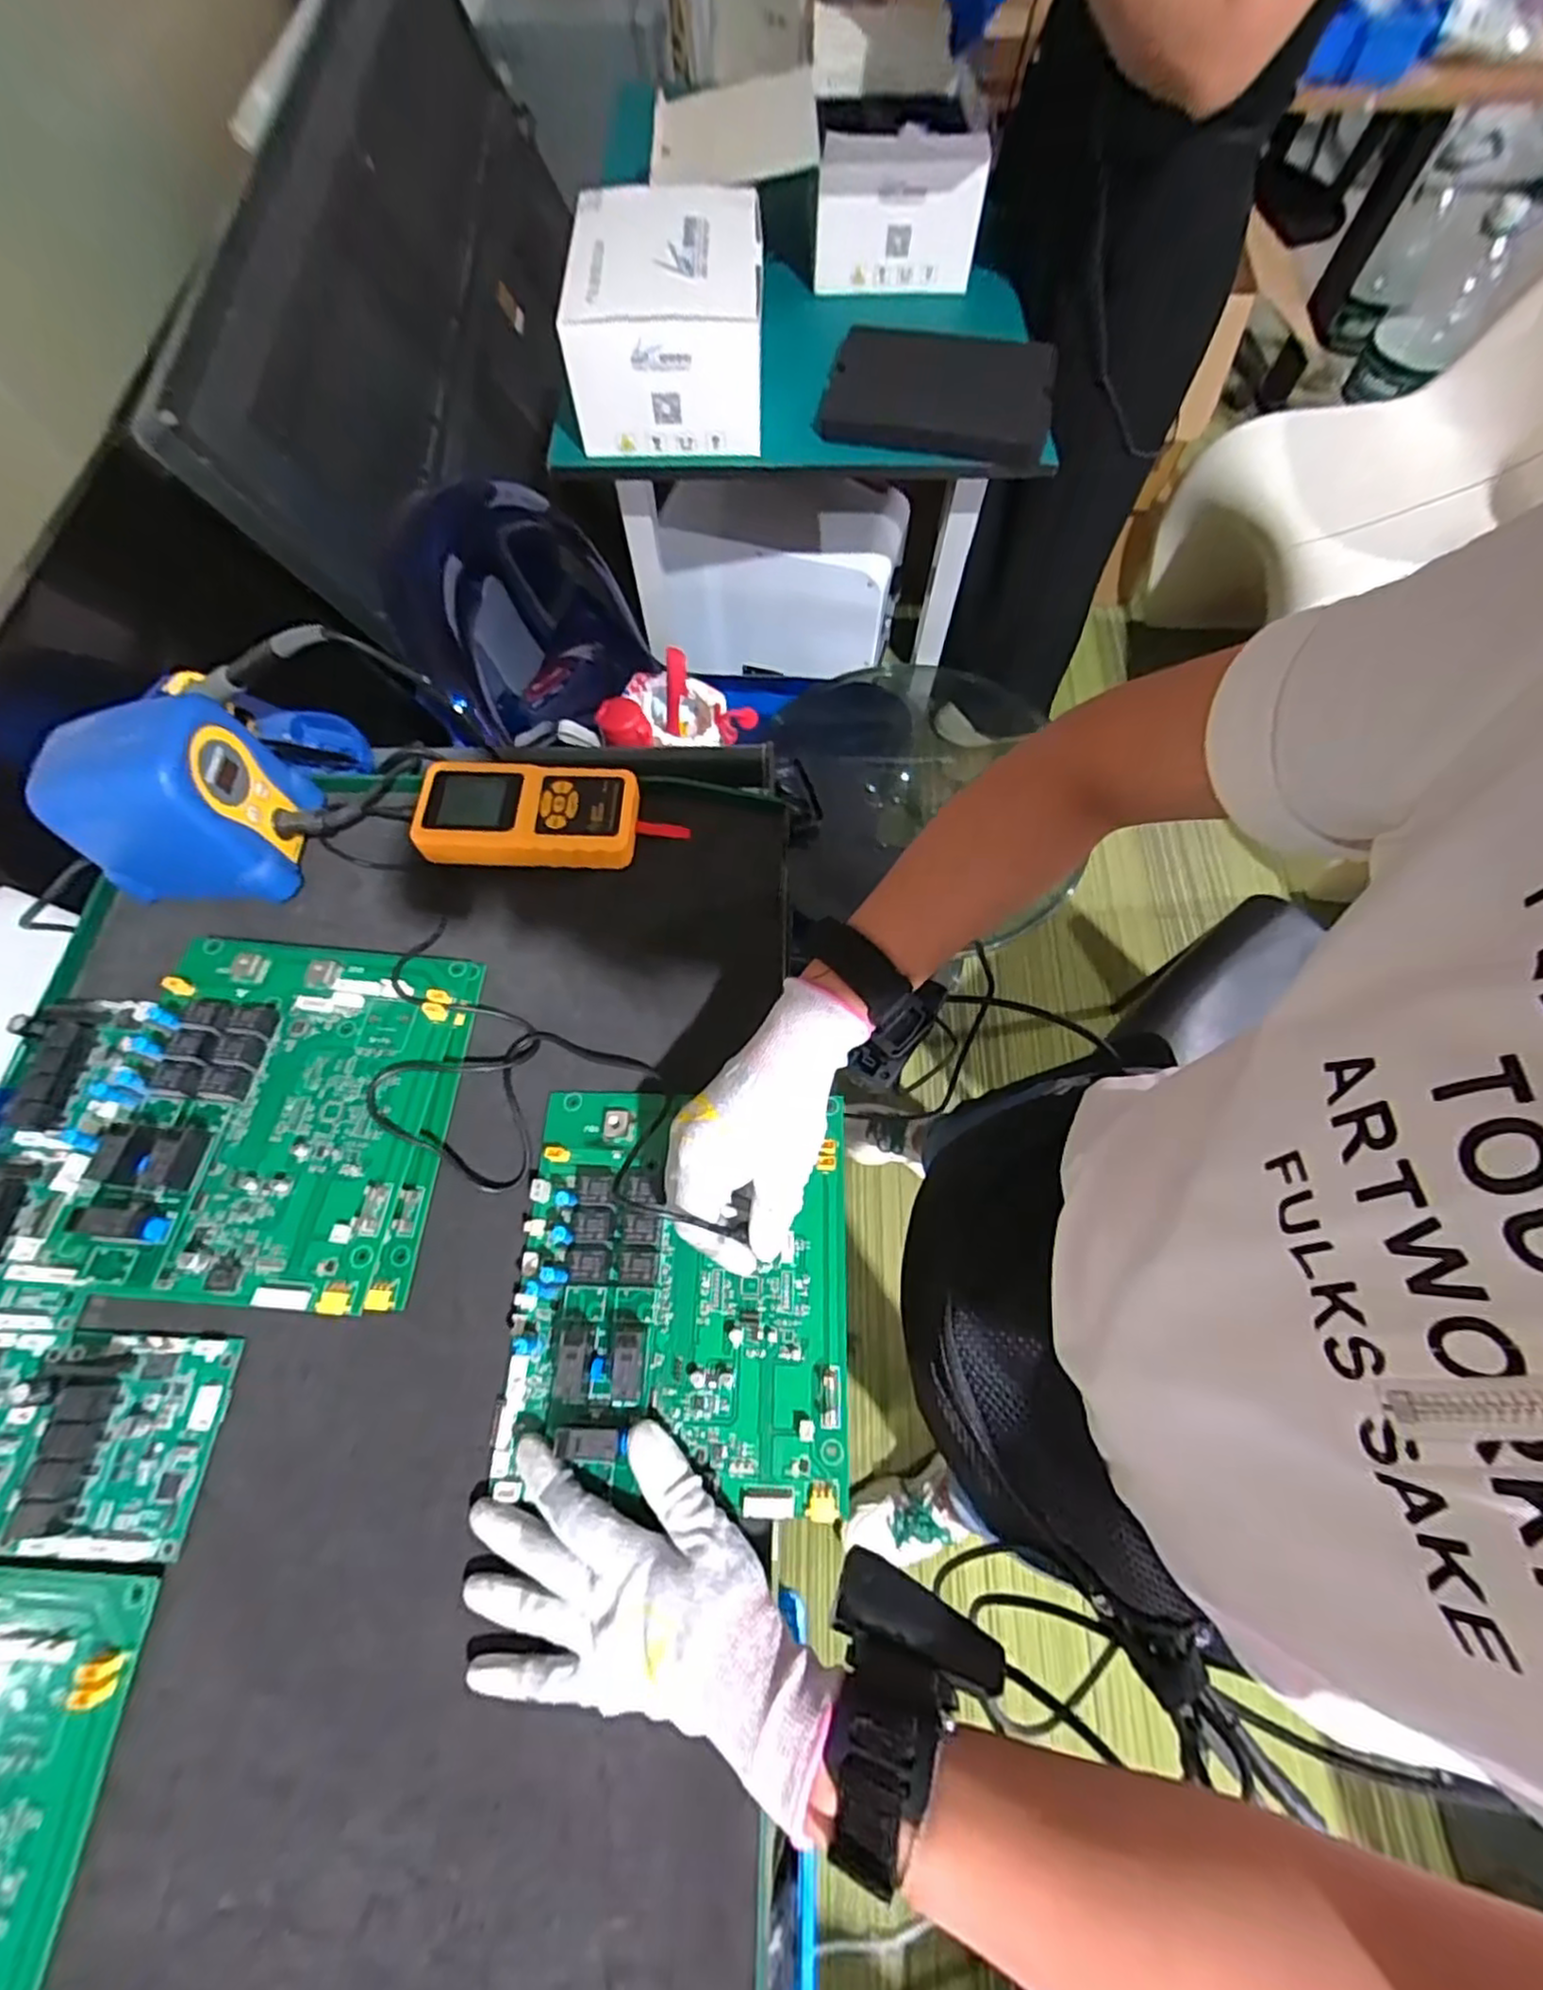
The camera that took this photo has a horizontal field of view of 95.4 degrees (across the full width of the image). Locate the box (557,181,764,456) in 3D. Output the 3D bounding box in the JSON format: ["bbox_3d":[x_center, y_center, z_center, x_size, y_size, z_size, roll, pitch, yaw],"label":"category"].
[{"bbox_3d":[-0.116,-0.760,0.794,0.206,0.130,0.240,-2,69,0],"label":"box"}]

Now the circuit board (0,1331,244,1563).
[{"bbox_3d":[-0.366,0.220,0.345,0.168,0.024,0.093,1,69,1],"label":"circuit board"}]

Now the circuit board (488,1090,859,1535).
[{"bbox_3d":[-0.048,0.147,0.364,0.173,0.032,0.196,1,69,2],"label":"circuit board"}]

